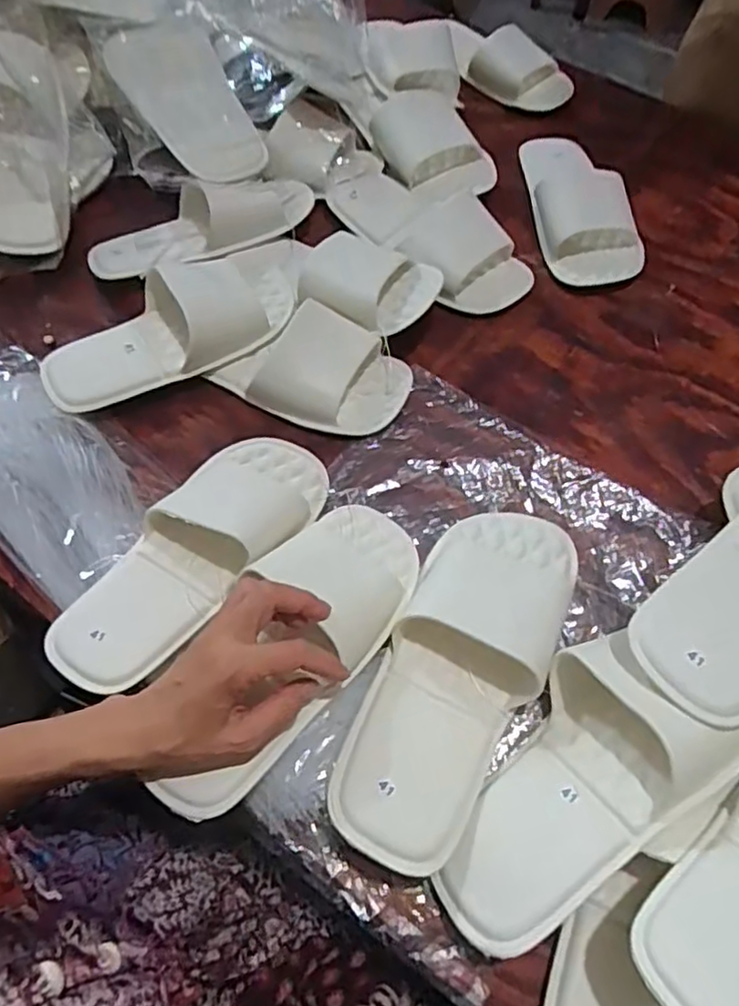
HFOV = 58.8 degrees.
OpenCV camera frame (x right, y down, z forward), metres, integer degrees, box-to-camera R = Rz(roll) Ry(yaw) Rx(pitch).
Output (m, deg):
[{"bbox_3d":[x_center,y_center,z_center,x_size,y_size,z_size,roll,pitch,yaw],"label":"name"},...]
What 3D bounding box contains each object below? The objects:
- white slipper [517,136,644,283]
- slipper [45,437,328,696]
[{"bbox_3d":[0.215,-0.324,0.690,0.094,0.041,0.234,-6,61,-5],"label":"white slipper"},{"bbox_3d":[-0.129,0.030,0.483,0.103,0.049,0.241,35,65,17],"label":"slipper"}]

